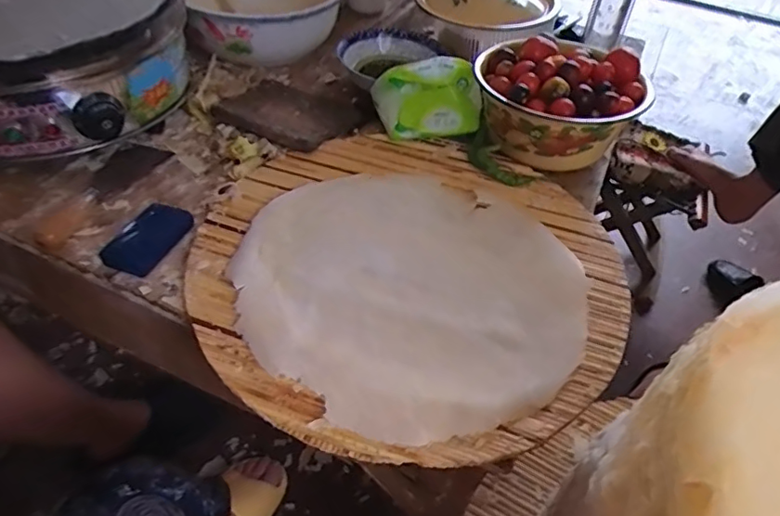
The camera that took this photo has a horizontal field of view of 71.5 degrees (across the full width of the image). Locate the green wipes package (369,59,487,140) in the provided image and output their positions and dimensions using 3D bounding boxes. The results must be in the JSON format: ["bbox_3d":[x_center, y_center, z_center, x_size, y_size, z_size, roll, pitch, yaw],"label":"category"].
[{"bbox_3d":[0.053,-0.227,0.756,0.140,0.079,0.092,-6,47,-10],"label":"green wipes package"}]

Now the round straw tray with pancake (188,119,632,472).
[{"bbox_3d":[0.023,-0.005,0.590,0.429,0.030,0.455,3,46,-3],"label":"round straw tray with pancake"}]

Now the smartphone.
[{"bbox_3d":[-0.257,-0.022,0.579,0.060,0.013,0.102,15,47,8],"label":"smartphone"}]

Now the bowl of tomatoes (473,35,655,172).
[{"bbox_3d":[0.228,-0.216,0.741,0.204,0.107,0.197,3,46,-3],"label":"bowl of tomatoes"}]

